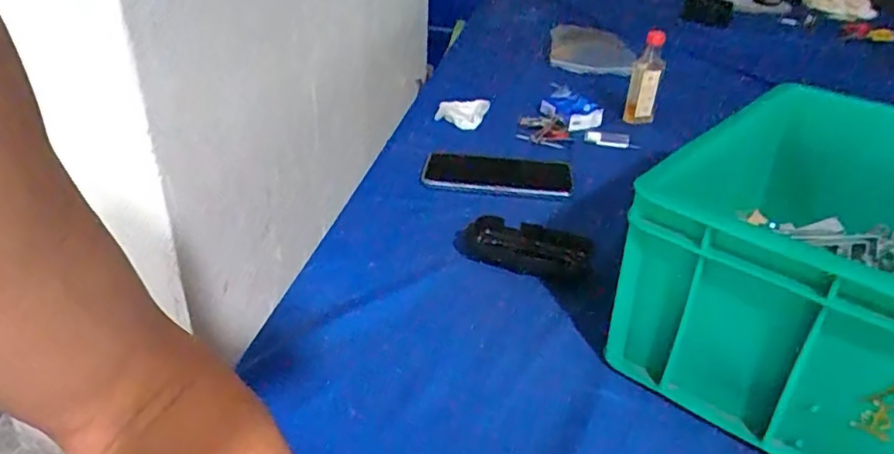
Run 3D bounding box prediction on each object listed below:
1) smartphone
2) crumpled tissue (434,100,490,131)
[{"bbox_3d":[0.056,-0.060,0.695,0.166,0.009,0.088,6,31,7],"label":"smartphone"},{"bbox_3d":[0.020,-0.147,0.808,0.067,0.037,0.034,0,31,-3],"label":"crumpled tissue"}]

